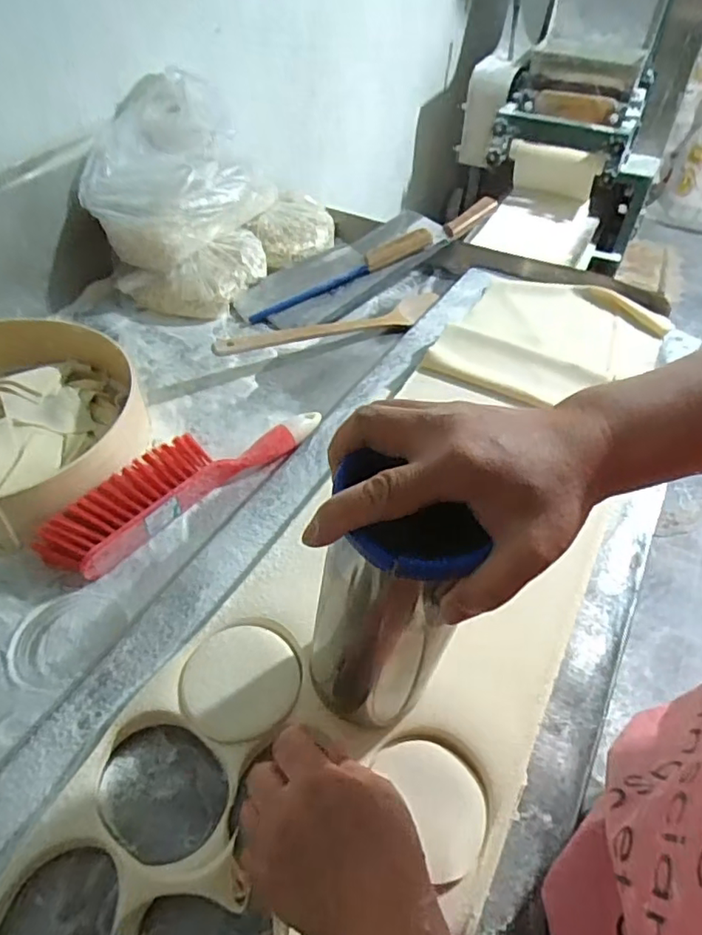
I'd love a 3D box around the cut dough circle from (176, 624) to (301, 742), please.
[{"bbox_3d":[-0.083,0.163,0.445,0.083,0.023,0.083,2,46,-2],"label":"cut dough circle"}]

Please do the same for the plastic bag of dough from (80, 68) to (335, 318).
[{"bbox_3d":[-0.217,-0.409,0.890,0.343,0.224,0.263,-34,57,-31],"label":"plastic bag of dough"}]

